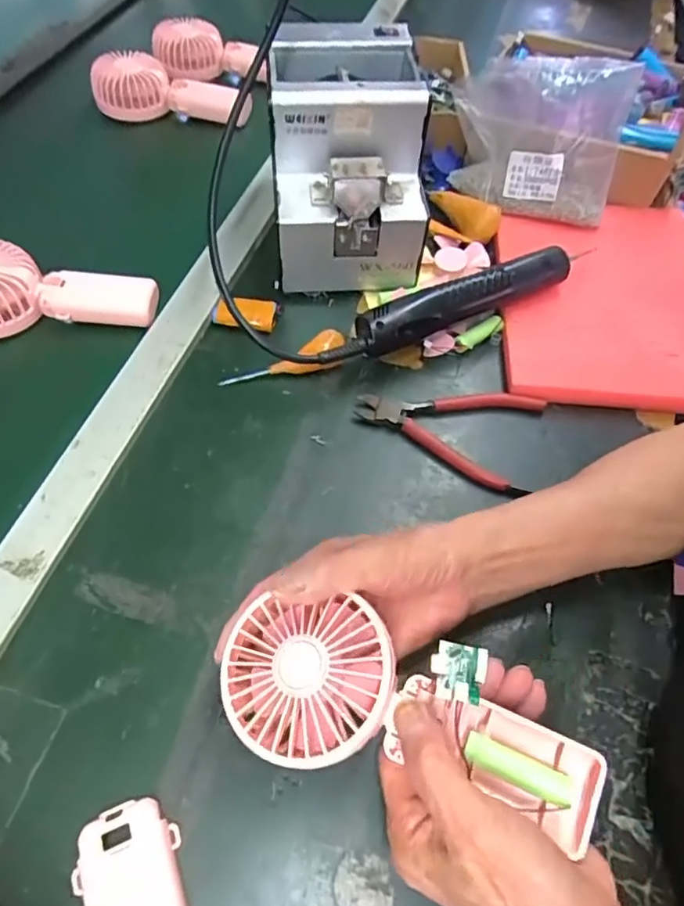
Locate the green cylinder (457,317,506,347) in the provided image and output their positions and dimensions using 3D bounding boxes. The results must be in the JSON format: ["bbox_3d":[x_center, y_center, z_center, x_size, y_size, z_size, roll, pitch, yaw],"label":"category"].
[{"bbox_3d":[0.121,-0.105,0.504,0.047,0.017,0.015,-30,64,-19],"label":"green cylinder"}]

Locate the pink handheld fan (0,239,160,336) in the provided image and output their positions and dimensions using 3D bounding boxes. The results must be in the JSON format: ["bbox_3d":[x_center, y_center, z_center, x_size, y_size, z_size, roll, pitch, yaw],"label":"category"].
[{"bbox_3d":[-0.254,-0.147,0.492,0.173,0.047,0.076,-3,58,-4],"label":"pink handheld fan"}]

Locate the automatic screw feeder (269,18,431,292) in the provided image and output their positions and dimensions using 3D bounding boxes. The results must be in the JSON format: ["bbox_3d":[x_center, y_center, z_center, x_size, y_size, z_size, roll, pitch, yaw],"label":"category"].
[{"bbox_3d":[0.003,-0.257,0.509,0.125,0.154,0.165,-3,58,-4],"label":"automatic screw feeder"}]

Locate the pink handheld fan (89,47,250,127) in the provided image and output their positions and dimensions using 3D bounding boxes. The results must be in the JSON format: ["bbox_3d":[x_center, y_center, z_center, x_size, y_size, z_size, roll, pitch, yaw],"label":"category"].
[{"bbox_3d":[-0.196,-0.422,0.670,0.188,0.057,0.068,13,58,6],"label":"pink handheld fan"}]

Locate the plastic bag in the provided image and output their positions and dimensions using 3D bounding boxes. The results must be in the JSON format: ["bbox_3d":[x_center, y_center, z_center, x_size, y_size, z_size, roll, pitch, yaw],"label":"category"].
[{"bbox_3d":[0.188,-0.306,0.547,0.157,0.126,0.091,13,58,6],"label":"plastic bag"}]

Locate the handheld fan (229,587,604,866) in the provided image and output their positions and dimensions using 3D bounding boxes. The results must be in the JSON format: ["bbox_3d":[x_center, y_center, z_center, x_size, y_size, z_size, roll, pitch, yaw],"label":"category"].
[{"bbox_3d":[0.028,0.120,0.271,0.182,0.032,0.075,15,59,12],"label":"handheld fan"}]

